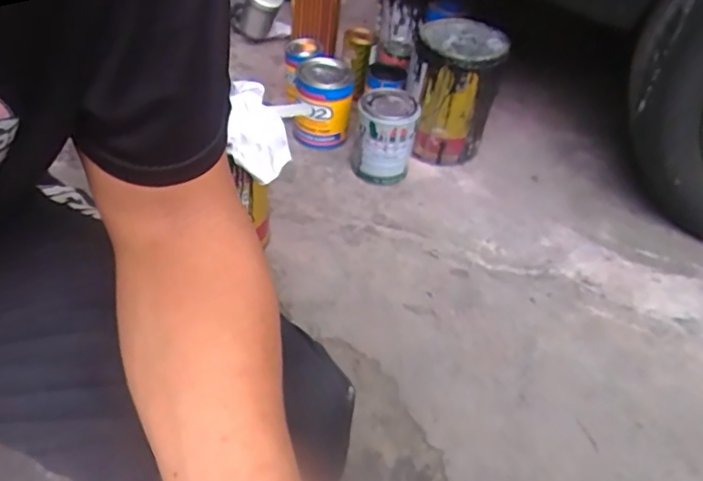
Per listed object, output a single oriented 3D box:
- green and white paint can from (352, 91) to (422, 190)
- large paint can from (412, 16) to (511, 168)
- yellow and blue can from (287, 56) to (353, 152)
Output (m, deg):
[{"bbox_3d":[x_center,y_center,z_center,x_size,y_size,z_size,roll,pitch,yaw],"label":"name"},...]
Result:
[{"bbox_3d":[0.058,-0.172,0.962,0.099,0.144,0.093,4,45,-4],"label":"green and white paint can"},{"bbox_3d":[0.183,-0.273,1.036,0.154,0.222,0.163,10,45,2],"label":"large paint can"},{"bbox_3d":[-0.055,-0.249,1.025,0.112,0.139,0.110,3,45,-5],"label":"yellow and blue can"}]

